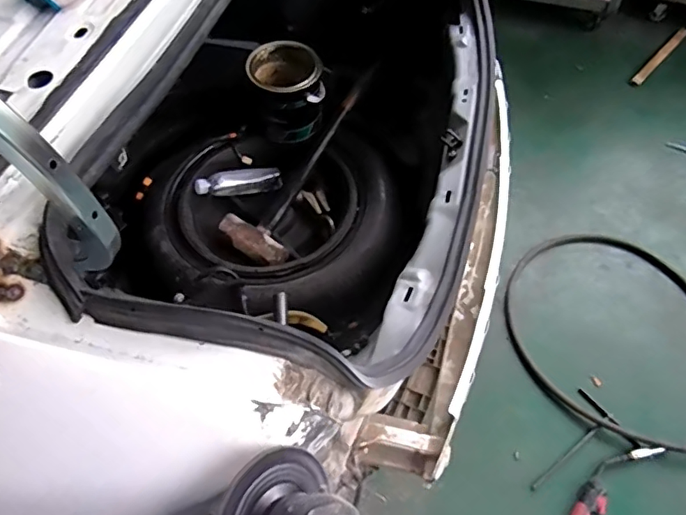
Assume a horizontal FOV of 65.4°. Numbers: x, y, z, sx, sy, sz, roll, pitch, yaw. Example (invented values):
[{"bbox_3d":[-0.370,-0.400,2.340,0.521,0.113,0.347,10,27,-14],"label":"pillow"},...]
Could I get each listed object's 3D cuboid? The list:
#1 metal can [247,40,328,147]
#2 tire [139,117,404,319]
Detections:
[{"bbox_3d":[-0.124,-0.375,1.206,0.155,0.163,0.155,-14,57,-6],"label":"metal can"},{"bbox_3d":[-0.143,-0.092,1.173,0.532,0.156,0.498,-1,57,2],"label":"tire"}]

